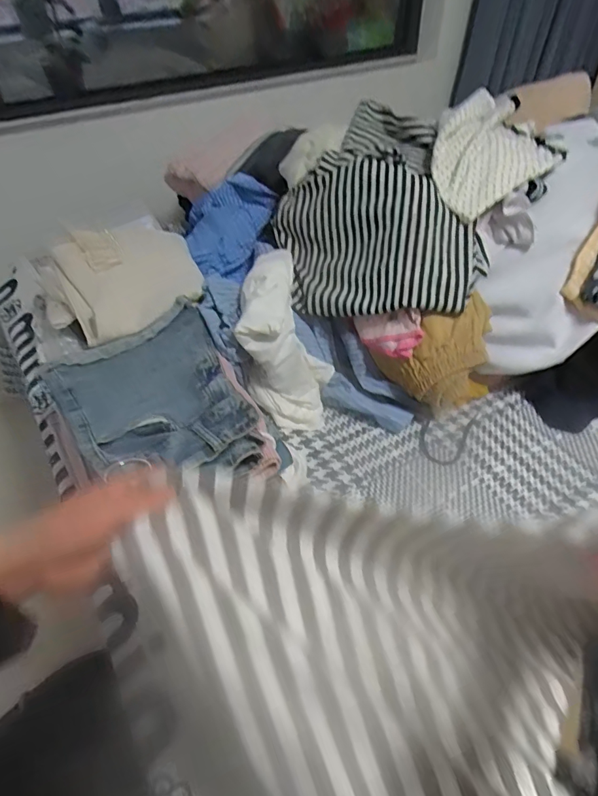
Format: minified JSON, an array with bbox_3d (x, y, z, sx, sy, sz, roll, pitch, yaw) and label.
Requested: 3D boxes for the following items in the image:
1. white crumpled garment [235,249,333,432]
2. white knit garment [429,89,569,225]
[{"bbox_3d":[-0.029,-0.093,0.720,0.133,0.115,0.293,-12,90,-11],"label":"white crumpled garment"},{"bbox_3d":[0.289,-0.399,0.756,0.226,0.088,0.203,-25,51,-21],"label":"white knit garment"}]

